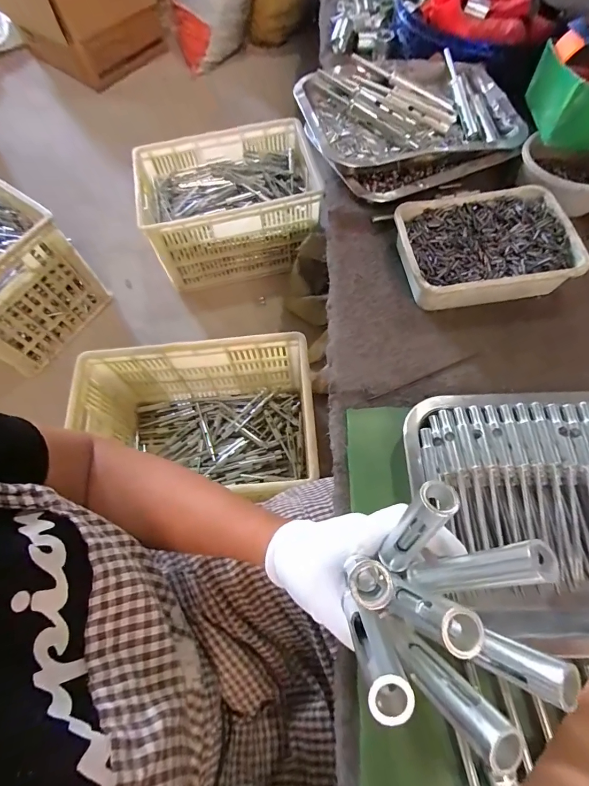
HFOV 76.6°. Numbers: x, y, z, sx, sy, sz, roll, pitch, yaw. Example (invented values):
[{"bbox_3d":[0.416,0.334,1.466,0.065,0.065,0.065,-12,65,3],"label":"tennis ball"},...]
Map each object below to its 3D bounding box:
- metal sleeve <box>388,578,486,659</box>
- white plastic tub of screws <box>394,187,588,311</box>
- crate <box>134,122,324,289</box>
[{"bbox_3d":[0.066,0.110,0.186,0.018,0.081,0.019,-31,73,-12],"label":"metal sleeve"},{"bbox_3d":[0.207,-0.160,0.415,0.184,0.039,0.128,-6,66,1],"label":"white plastic tub of screws"},{"bbox_3d":[-0.176,-0.545,1.099,0.469,0.246,0.339,-11,66,-1],"label":"crate"}]

